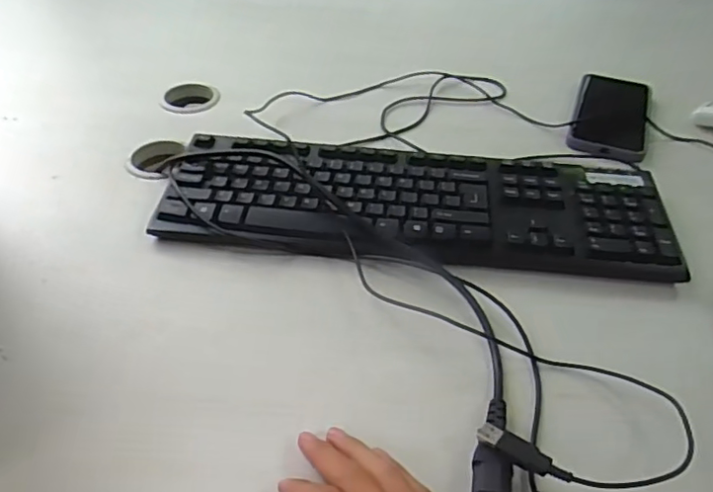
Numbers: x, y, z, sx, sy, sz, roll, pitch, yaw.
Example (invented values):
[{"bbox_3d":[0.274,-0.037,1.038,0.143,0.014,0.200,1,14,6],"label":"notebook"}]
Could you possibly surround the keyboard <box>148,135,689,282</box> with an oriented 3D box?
[{"bbox_3d":[0.053,-0.041,0.540,0.441,0.029,0.139,6,44,5],"label":"keyboard"}]

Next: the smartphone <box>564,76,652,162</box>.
[{"bbox_3d":[0.288,-0.148,0.668,0.082,0.015,0.152,15,46,15],"label":"smartphone"}]

